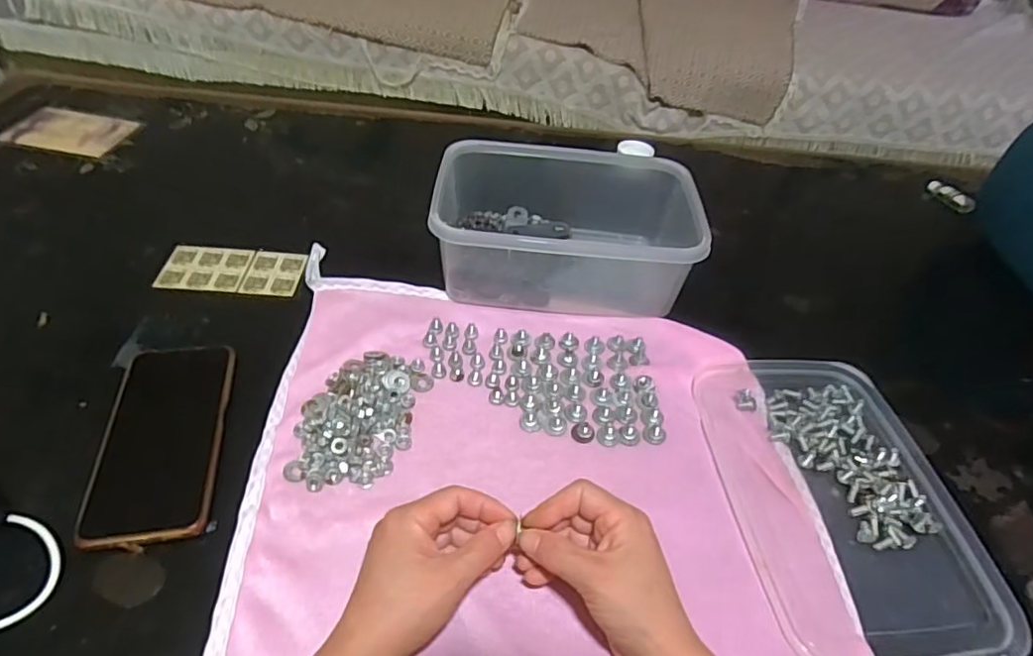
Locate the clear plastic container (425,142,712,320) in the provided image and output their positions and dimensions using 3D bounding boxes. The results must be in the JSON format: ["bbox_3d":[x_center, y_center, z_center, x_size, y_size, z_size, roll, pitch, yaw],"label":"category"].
[{"bbox_3d":[0.047,-0.110,0.603,0.241,0.091,0.179,6,45,-1],"label":"clear plastic container"}]

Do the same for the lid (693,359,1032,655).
[{"bbox_3d":[0.243,0.123,0.457,0.170,0.016,0.247,-1,46,-9],"label":"lid"}]

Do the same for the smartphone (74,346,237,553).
[{"bbox_3d":[-0.253,0.076,0.432,0.076,0.011,0.161,-4,46,-11],"label":"smartphone"}]

